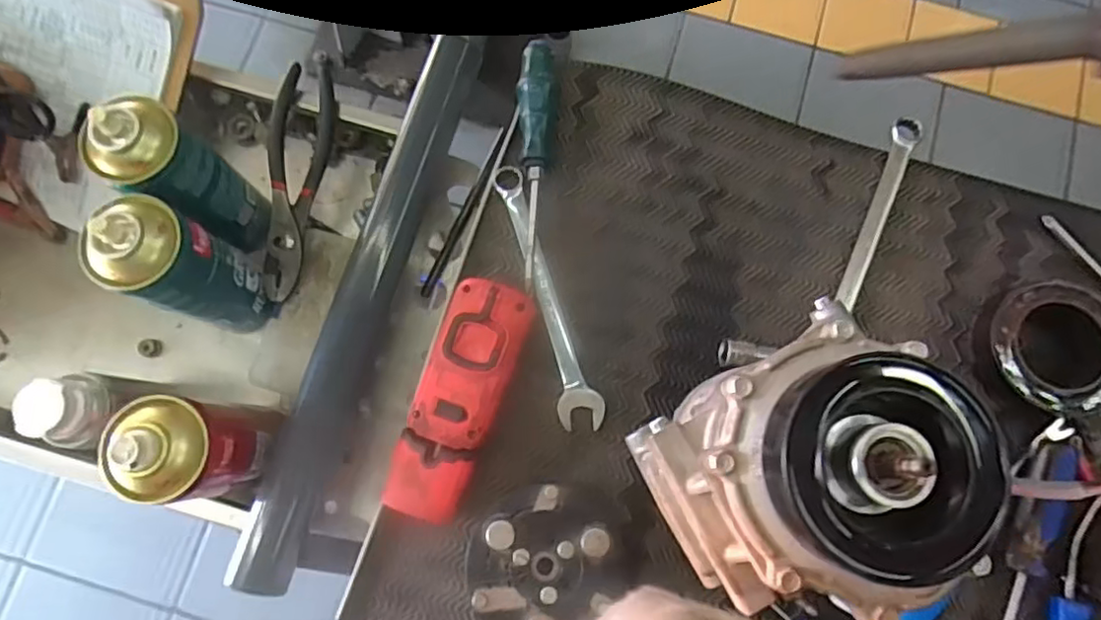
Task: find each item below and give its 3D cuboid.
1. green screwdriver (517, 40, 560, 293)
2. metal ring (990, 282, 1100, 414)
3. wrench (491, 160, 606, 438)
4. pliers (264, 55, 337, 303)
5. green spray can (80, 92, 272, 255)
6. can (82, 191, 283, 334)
[{"bbox_3d":[-0.010,-0.111,0.477,0.029,0.025,0.188,2,78,-1],"label":"green screwdriver"},{"bbox_3d":[0.358,0.028,0.453,0.092,0.034,0.090,0,78,-2],"label":"metal ring"},{"bbox_3d":[-0.002,-0.013,0.466,0.030,0.012,0.200,-15,79,-5],"label":"wrench"},{"bbox_3d":[-0.214,-0.110,0.530,0.047,0.024,0.199,9,78,0],"label":"pliers"},{"bbox_3d":[-0.266,-0.096,0.475,0.052,0.168,0.056,0,78,-2],"label":"green spray can"},{"bbox_3d":[-0.254,-0.029,0.454,0.065,0.163,0.061,0,78,-2],"label":"can"}]

